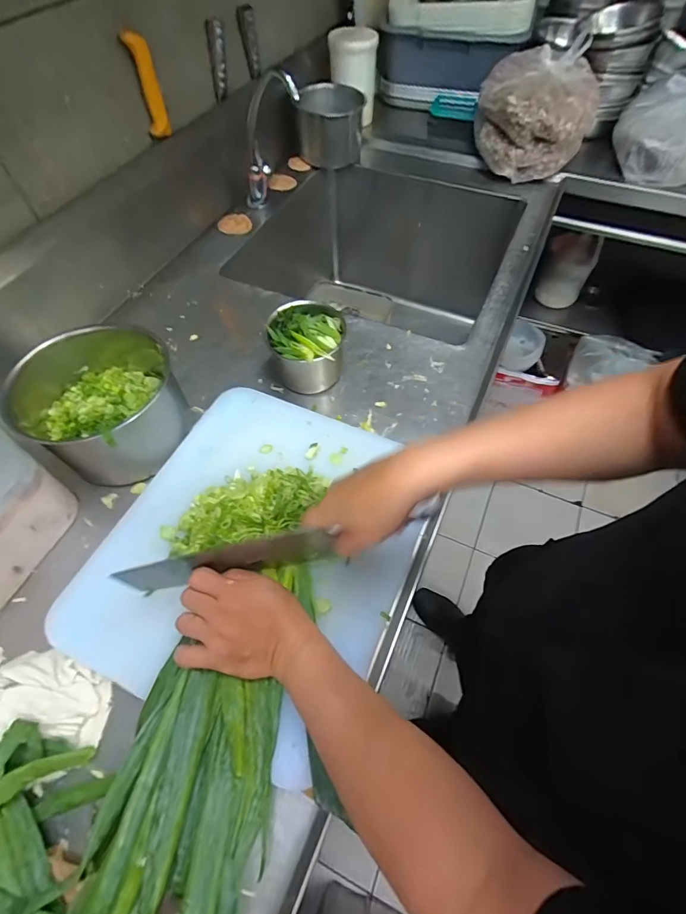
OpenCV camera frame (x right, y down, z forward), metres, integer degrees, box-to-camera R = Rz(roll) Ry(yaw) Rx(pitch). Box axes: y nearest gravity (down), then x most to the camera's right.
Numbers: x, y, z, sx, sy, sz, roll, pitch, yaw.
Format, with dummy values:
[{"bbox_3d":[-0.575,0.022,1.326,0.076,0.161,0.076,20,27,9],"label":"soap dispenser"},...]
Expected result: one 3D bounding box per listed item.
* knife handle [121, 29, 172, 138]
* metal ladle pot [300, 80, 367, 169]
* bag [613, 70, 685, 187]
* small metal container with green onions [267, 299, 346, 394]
[{"bbox_3d":[-0.328,-0.625,0.688,0.037,0.135,0.022,-12,59,-6],"label":"knife handle"},{"bbox_3d":[-0.029,-0.793,0.989,0.145,0.138,0.124,2,59,2],"label":"metal ladle pot"},{"bbox_3d":[0.709,-0.706,0.876,0.206,0.135,0.187,27,63,16],"label":"bag"},{"bbox_3d":[-0.059,-0.159,0.637,0.123,0.111,0.116,0,59,1],"label":"small metal container with green onions"}]

